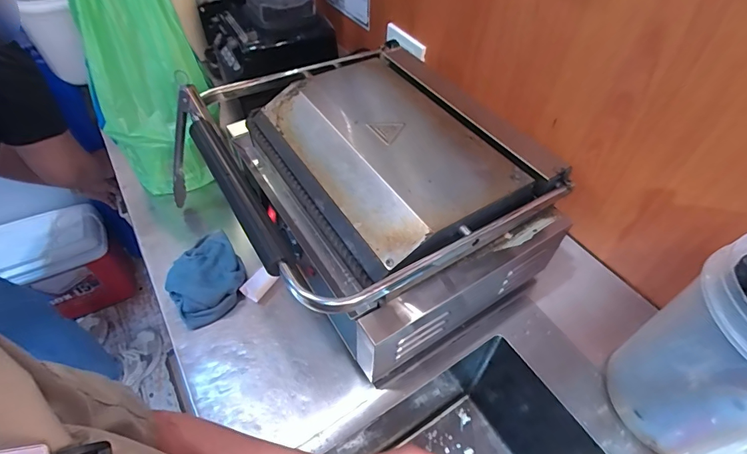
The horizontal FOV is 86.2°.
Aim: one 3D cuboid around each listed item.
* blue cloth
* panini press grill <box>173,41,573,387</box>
[{"bbox_3d":[-0.241,0.064,0.571,0.102,0.040,0.135,-28,56,-24],"label":"blue cloth"},{"bbox_3d":[-0.023,-0.046,0.573,0.376,0.196,0.430,-26,55,-23],"label":"panini press grill"}]

